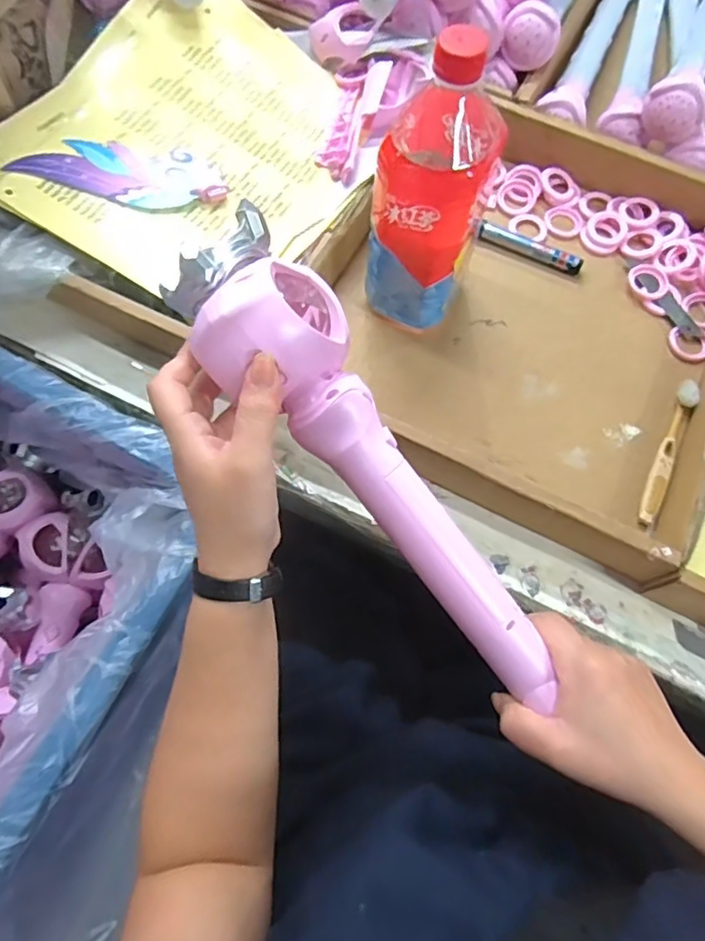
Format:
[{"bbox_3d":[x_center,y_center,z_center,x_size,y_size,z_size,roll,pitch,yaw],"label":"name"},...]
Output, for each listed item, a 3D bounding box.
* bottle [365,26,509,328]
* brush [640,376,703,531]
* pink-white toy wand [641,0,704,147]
[{"bbox_3d":[0.059,-0.198,0.436,0.081,0.216,0.081,14,69,4],"label":"bottle"},{"bbox_3d":[0.257,-0.016,0.477,0.018,0.014,0.135,28,71,9],"label":"brush"},{"bbox_3d":[0.362,-0.438,0.592,0.052,0.062,0.300,28,71,9],"label":"pink-white toy wand"}]

